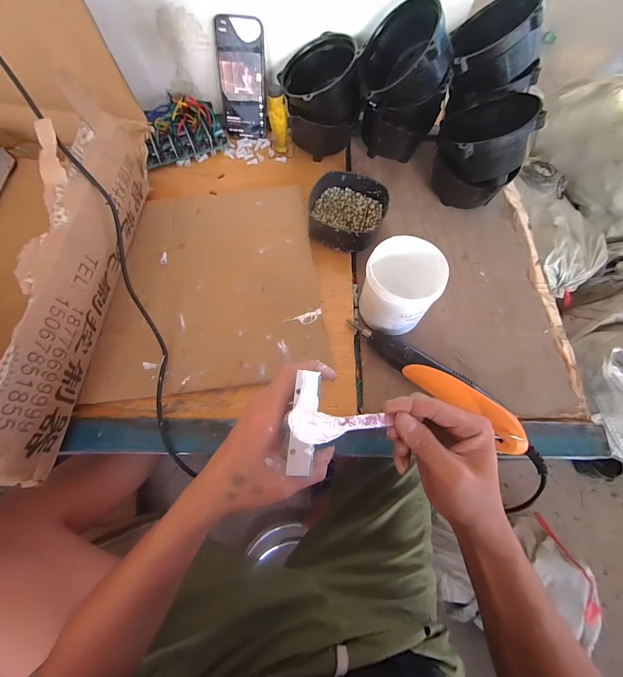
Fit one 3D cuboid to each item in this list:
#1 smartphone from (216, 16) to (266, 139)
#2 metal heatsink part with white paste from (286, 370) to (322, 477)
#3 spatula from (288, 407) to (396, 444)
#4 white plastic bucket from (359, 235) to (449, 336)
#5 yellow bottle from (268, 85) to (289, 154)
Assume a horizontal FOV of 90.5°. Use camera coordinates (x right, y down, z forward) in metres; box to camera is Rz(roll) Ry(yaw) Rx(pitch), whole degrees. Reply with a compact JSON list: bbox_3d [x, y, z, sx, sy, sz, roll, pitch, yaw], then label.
[{"bbox_3d":[-0.120,-0.446,0.537,0.076,0.160,0.014,4,41,0],"label":"smartphone"},{"bbox_3d":[-0.005,0.066,0.243,0.018,0.009,0.075,8,81,1],"label":"metal heatsink part with white paste"},{"bbox_3d":[0.026,0.069,0.249,0.089,0.004,0.026,4,65,-23],"label":"spatula"},{"bbox_3d":[0.114,-0.064,0.403,0.089,0.110,0.084,1,67,-2],"label":"white plastic bucket"},{"bbox_3d":[-0.056,-0.374,0.535,0.030,0.107,0.025,1,67,-2],"label":"yellow bottle"}]

